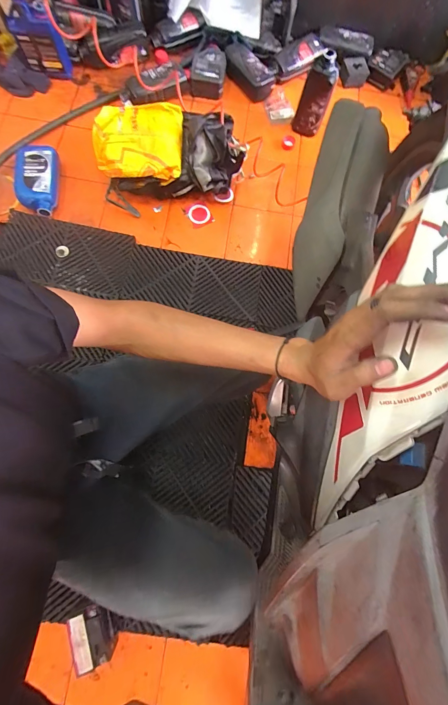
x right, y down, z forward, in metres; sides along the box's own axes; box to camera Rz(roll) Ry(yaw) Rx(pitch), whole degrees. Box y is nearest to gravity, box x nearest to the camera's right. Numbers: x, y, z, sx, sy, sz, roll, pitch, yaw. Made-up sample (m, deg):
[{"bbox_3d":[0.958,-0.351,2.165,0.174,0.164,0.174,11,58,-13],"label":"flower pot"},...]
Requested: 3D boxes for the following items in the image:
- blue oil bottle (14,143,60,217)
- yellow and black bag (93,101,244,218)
[{"bbox_3d":[-0.576,-0.525,0.944,0.125,0.051,0.224,-6,77,-6],"label":"blue oil bottle"},{"bbox_3d":[-0.162,-0.607,0.968,0.440,0.163,0.270,-6,77,-6],"label":"yellow and black bag"}]

